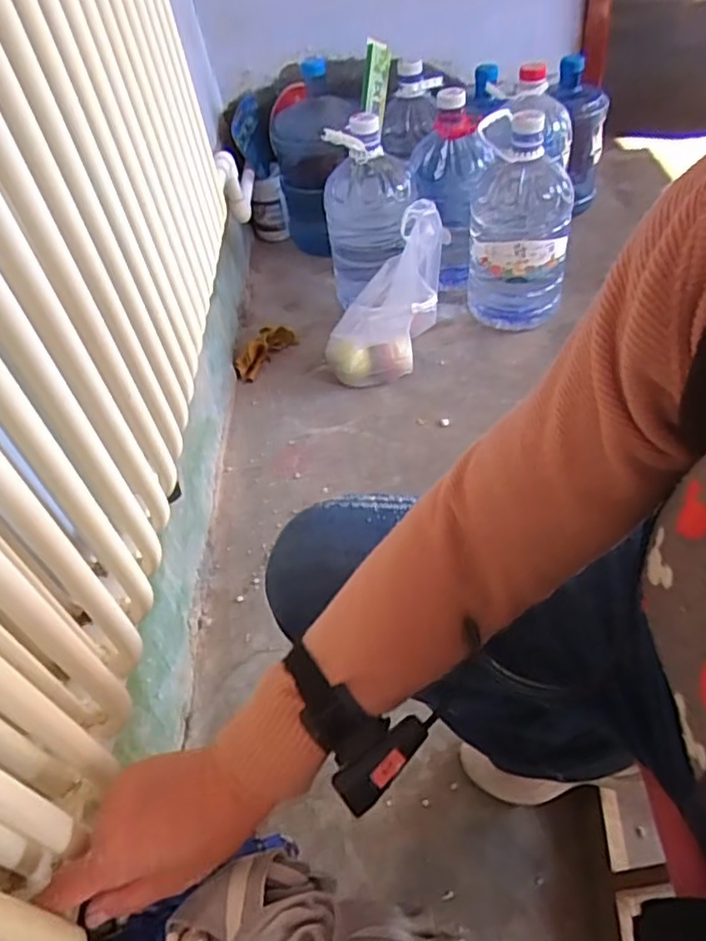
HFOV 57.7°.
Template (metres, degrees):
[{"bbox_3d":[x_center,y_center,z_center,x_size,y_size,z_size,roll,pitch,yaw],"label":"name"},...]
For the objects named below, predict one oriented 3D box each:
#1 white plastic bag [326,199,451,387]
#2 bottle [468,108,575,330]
[{"bbox_3d":[0.067,-0.352,1.292,0.218,0.308,0.255,5,47,13],"label":"white plastic bag"},{"bbox_3d":[0.351,-0.512,1.350,0.202,0.403,0.202,3,46,10],"label":"bottle"}]

